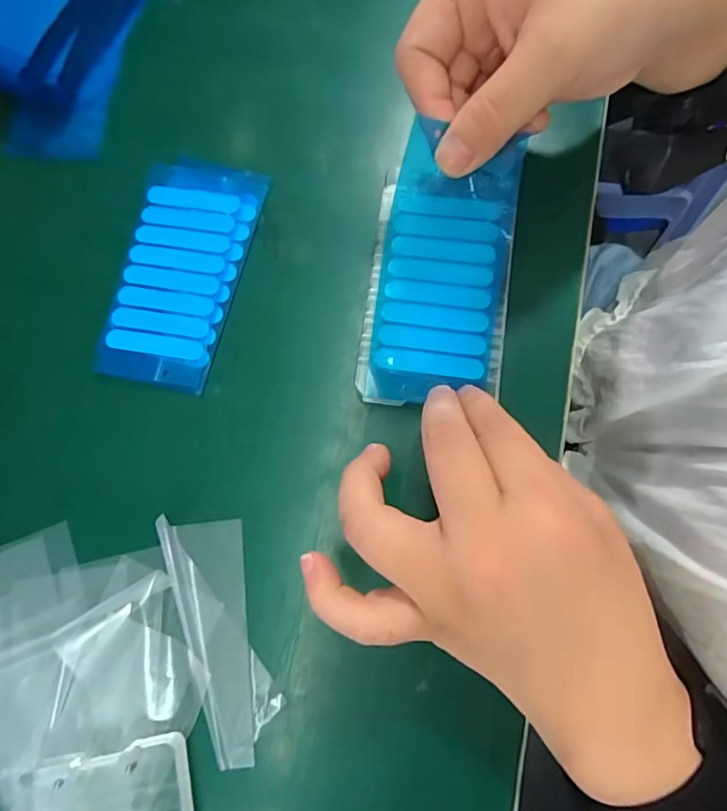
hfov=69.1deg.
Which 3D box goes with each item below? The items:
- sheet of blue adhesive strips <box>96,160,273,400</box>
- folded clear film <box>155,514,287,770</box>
[{"bbox_3d":[-0.096,-0.072,0.278,0.063,0.004,0.125,12,78,4],"label":"sheet of blue adhesive strips"},{"bbox_3d":[-0.063,0.101,0.235,0.034,0.010,0.106,-19,78,-3],"label":"folded clear film"}]

